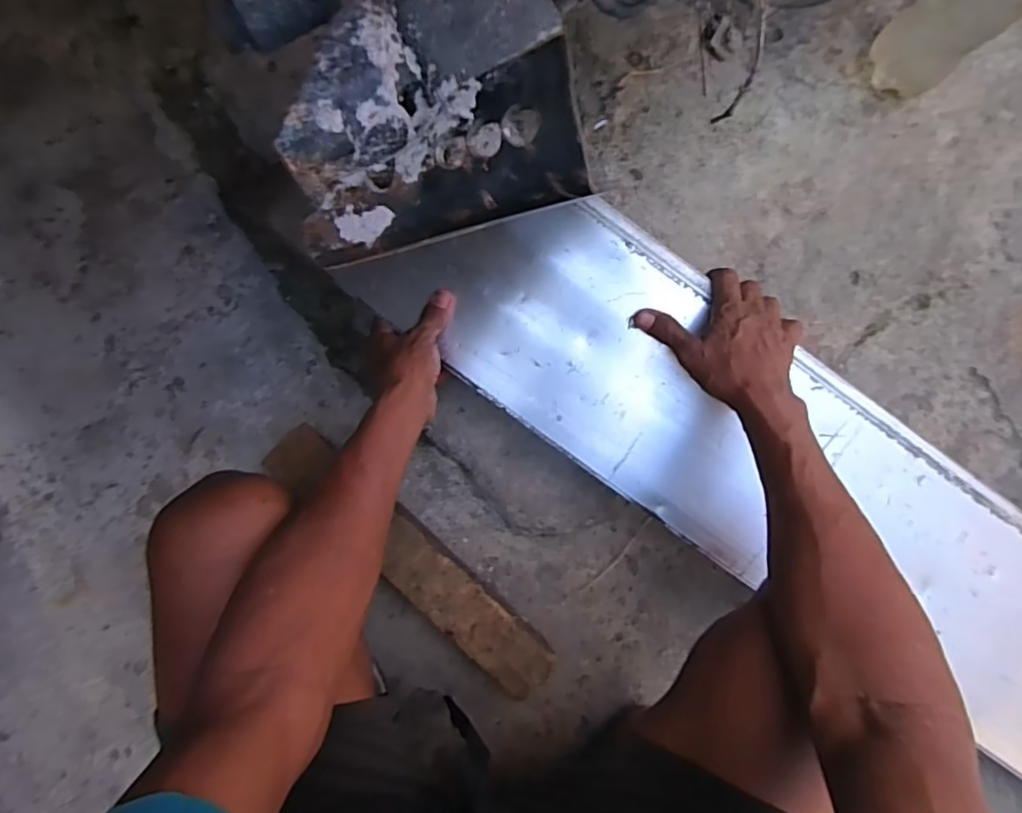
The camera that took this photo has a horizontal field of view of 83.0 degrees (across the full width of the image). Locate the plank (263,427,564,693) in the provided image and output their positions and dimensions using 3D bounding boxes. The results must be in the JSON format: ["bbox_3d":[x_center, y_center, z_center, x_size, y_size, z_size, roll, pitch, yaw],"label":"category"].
[{"bbox_3d":[-0.115,0.178,0.669,0.393,0.028,0.077,41,88,1],"label":"plank"}]

